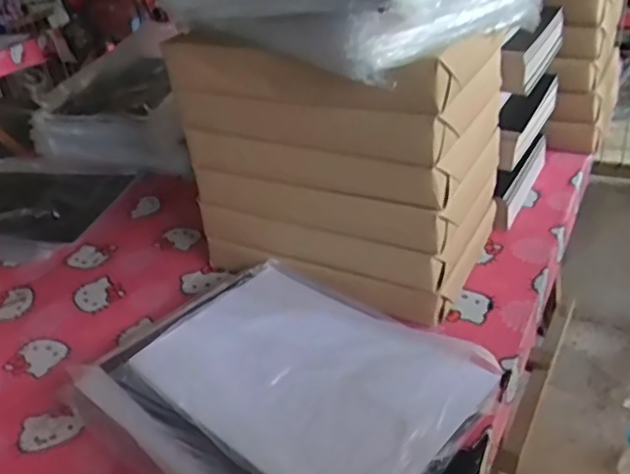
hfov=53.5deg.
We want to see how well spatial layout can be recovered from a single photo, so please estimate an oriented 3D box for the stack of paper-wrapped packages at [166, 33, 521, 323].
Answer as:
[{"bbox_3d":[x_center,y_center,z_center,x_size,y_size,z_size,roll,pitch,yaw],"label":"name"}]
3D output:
[{"bbox_3d":[0.043,-0.115,0.900,0.380,0.358,0.269,12,37,28],"label":"stack of paper-wrapped packages"}]

